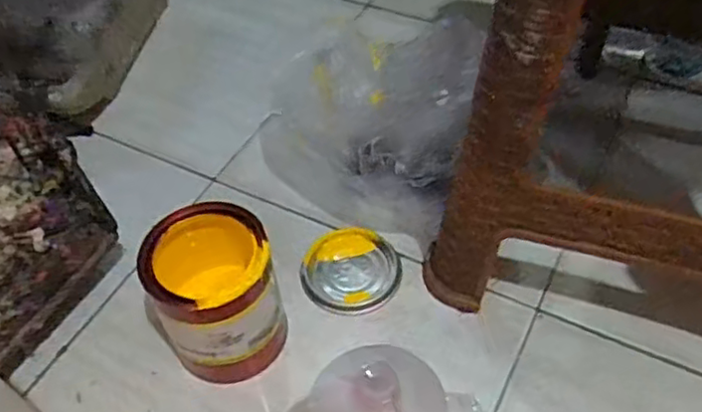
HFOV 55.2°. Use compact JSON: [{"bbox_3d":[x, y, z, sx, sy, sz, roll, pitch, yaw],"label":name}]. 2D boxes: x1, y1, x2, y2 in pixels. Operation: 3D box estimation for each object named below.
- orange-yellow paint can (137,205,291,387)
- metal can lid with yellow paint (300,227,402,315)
[{"bbox_3d":[-0.118,0.086,0.609,0.105,0.149,0.102,-2,50,2],"label":"orange-yellow paint can"},{"bbox_3d":[0.000,0.066,0.701,0.101,0.018,0.092,-2,50,2],"label":"metal can lid with yellow paint"}]

